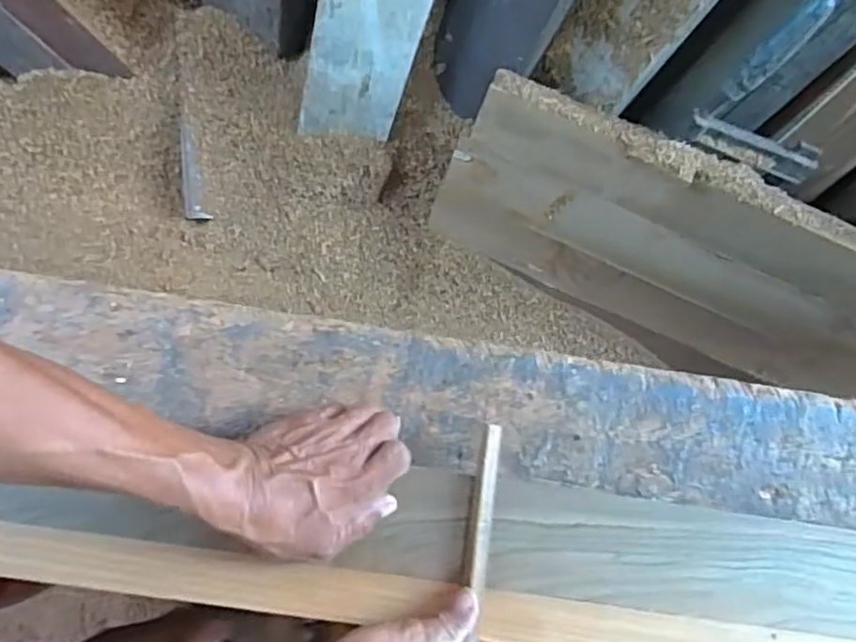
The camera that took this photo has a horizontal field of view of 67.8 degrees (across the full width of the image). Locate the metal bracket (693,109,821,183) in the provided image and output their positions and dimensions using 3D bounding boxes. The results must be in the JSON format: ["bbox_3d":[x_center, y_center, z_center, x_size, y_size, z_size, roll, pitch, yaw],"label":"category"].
[{"bbox_3d":[0.364,-0.198,0.715,0.156,0.045,0.011,18,40,-11],"label":"metal bracket"}]

